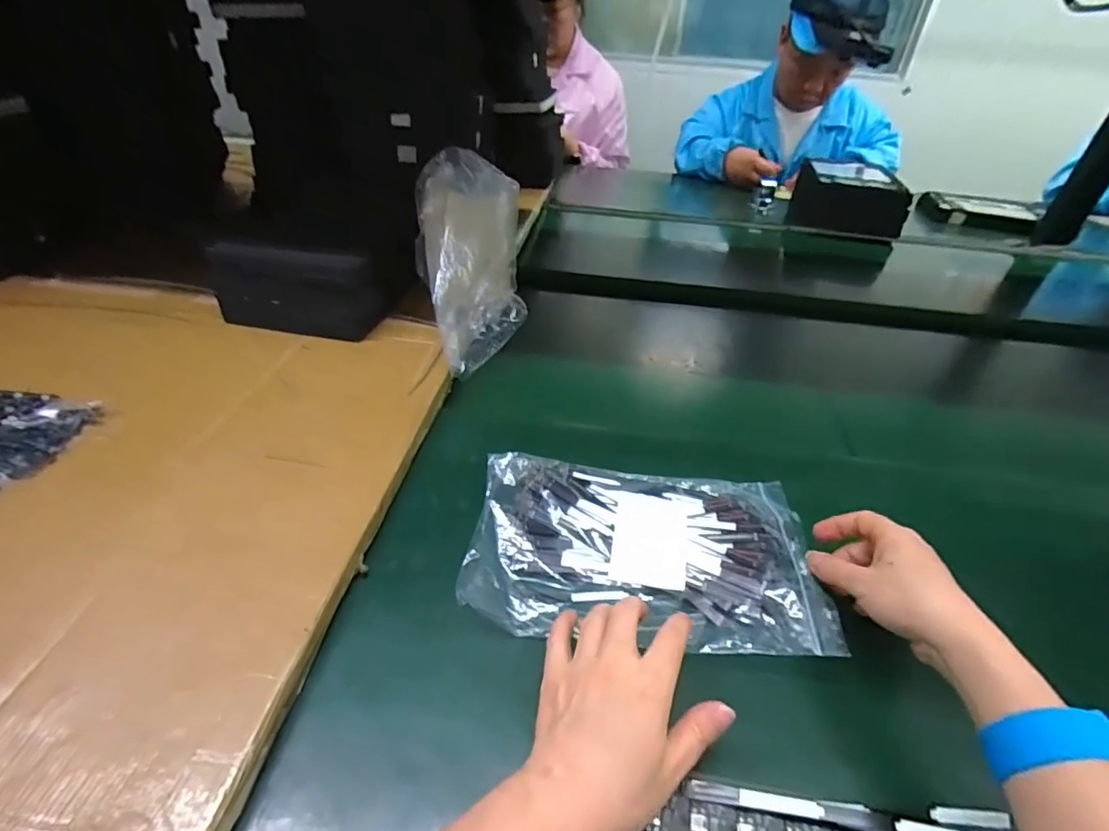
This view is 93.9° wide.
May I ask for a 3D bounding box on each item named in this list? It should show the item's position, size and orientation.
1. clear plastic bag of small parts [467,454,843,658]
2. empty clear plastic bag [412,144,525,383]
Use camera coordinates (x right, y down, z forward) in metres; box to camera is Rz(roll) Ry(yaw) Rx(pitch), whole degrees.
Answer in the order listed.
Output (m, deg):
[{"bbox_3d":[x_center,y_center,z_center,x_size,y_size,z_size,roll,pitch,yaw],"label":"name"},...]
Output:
[{"bbox_3d":[0.058,0.085,0.360,0.222,0.032,0.146,6,42,2],"label":"clear plastic bag of small parts"},{"bbox_3d":[-0.079,-0.149,0.515,0.104,0.147,0.209,-2,43,-10],"label":"empty clear plastic bag"}]

